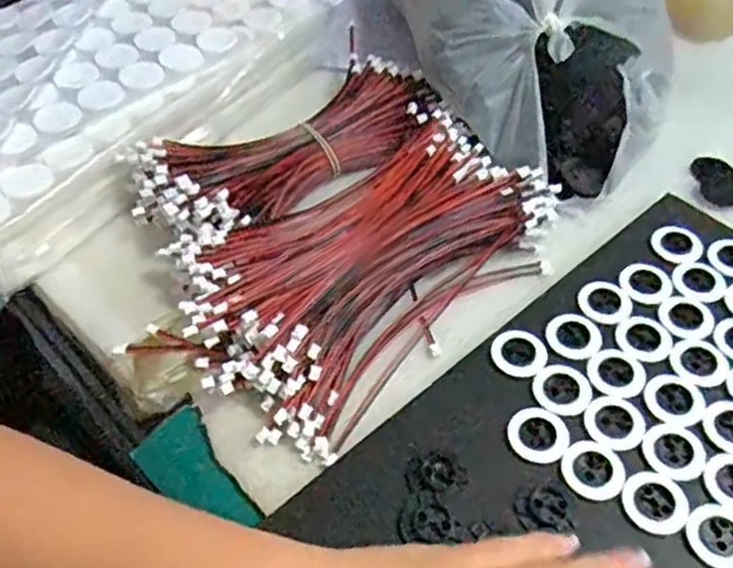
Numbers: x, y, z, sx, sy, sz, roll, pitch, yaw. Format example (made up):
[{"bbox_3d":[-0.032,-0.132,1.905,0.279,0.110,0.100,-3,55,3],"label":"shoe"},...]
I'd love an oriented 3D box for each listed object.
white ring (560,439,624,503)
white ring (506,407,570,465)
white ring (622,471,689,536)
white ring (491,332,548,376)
[{"bbox_3d":[0.105,0.086,0.326,0.027,0.005,0.028,-1,50,1],"label":"white ring"},{"bbox_3d":[0.082,0.072,0.336,0.029,0.004,0.028,-1,50,1],"label":"white ring"},{"bbox_3d":[0.130,0.097,0.315,0.027,0.004,0.028,-1,50,1],"label":"white ring"},{"bbox_3d":[0.080,0.036,0.366,0.028,0.004,0.027,-1,50,1],"label":"white ring"}]

